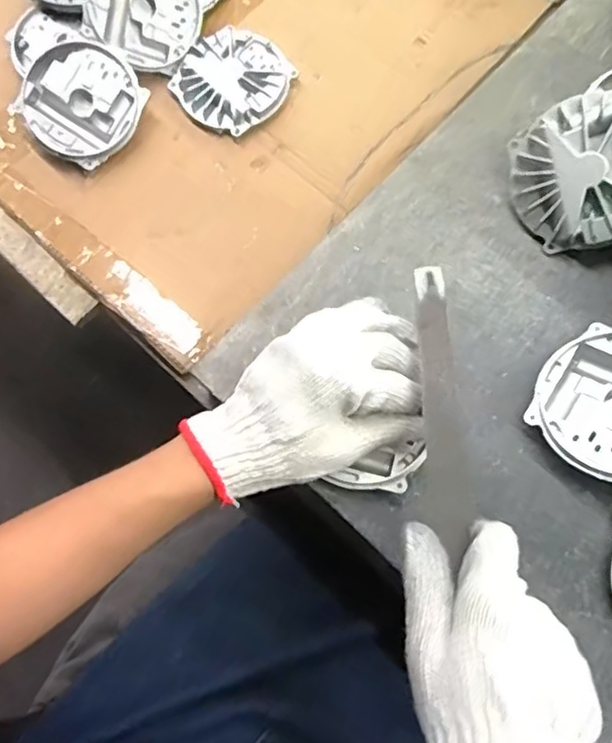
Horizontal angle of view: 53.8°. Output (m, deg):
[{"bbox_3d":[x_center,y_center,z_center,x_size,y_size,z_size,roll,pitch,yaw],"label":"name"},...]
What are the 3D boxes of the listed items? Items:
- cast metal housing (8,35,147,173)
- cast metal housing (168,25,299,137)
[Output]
[{"bbox_3d":[-0.213,-0.258,0.579,0.107,0.020,0.107,0,95,-4],"label":"cast metal housing"},{"bbox_3d":[-0.070,-0.289,0.595,0.104,0.021,0.109,0,75,2],"label":"cast metal housing"}]

